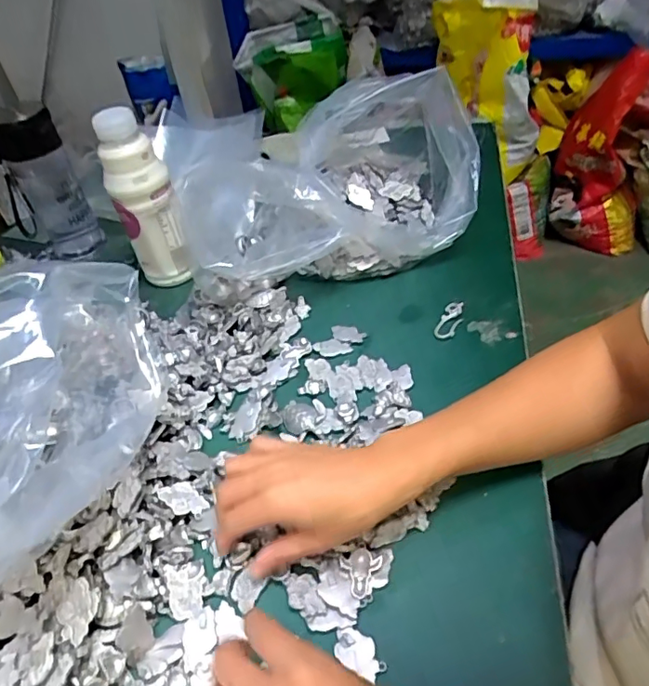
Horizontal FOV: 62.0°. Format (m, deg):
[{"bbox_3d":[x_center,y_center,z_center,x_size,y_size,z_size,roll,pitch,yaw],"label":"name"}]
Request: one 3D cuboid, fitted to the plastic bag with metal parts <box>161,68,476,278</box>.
[{"bbox_3d":[-0.004,-0.190,0.628,0.319,0.168,0.243,-22,46,-15],"label":"plastic bag with metal parts"}]

